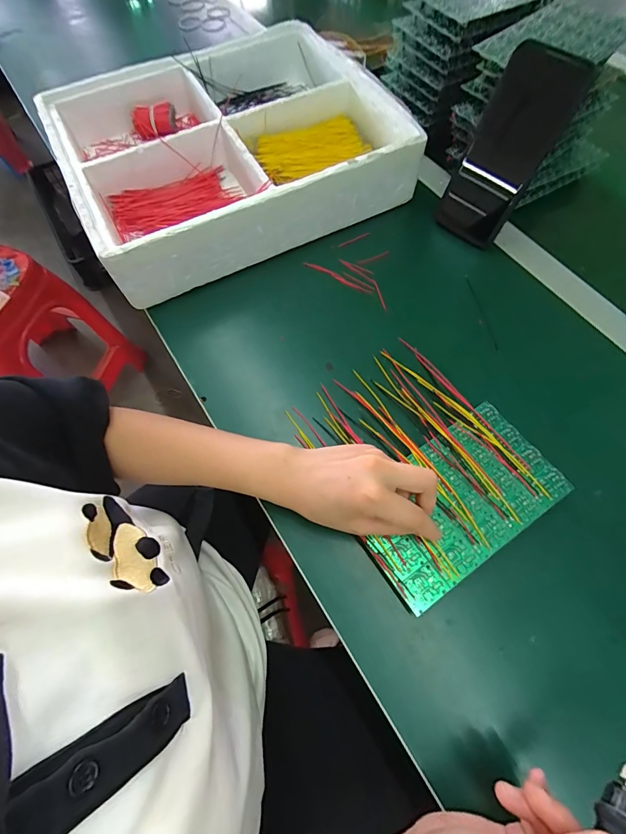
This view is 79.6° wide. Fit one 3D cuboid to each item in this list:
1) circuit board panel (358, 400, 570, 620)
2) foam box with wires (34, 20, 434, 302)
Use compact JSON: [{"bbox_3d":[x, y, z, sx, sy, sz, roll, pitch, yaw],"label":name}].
[{"bbox_3d":[0.122,0.069,0.321,0.170,0.010,0.101,-31,70,-14],"label":"circuit board panel"},{"bbox_3d":[-0.110,-0.341,0.471,0.368,0.080,0.321,-26,69,-10],"label":"foam box with wires"}]

